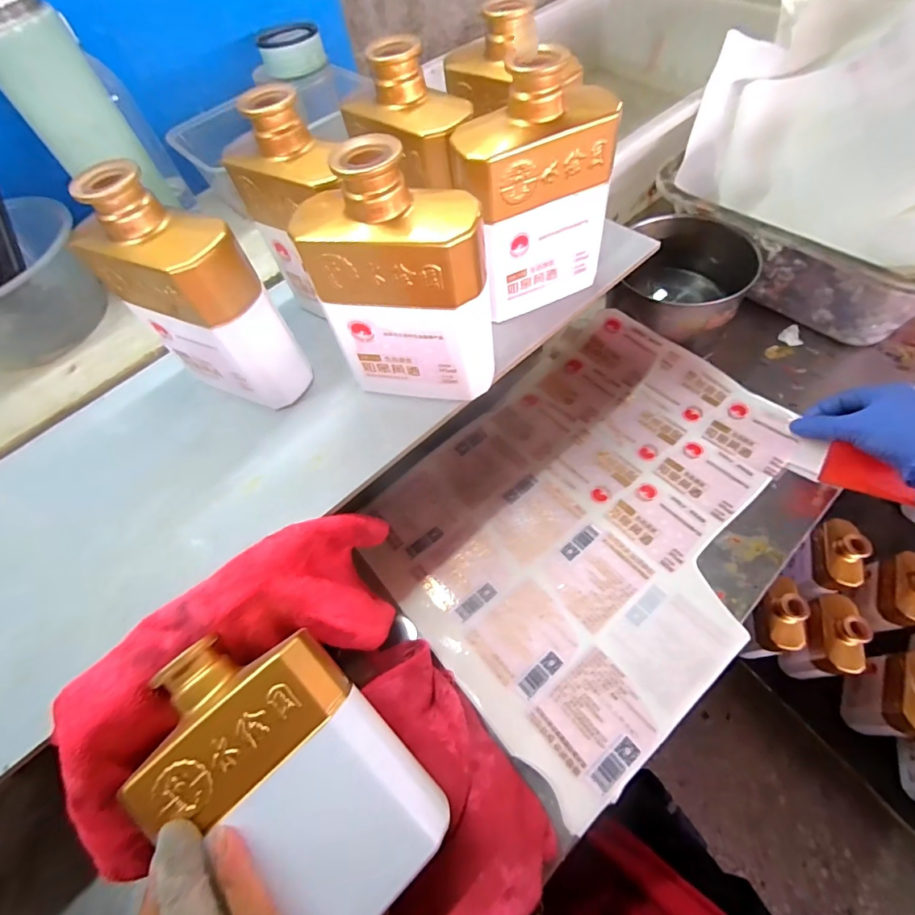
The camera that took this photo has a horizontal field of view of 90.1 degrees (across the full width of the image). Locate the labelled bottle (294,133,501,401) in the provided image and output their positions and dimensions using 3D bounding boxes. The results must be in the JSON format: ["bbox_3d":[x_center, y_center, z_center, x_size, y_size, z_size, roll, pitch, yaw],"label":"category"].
[{"bbox_3d":[-0.036,-0.104,0.295,0.112,0.153,0.045,6,62,8],"label":"labelled bottle"}]

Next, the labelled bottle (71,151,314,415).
[{"bbox_3d":[-0.178,-0.105,0.313,0.104,0.151,0.048,17,64,13],"label":"labelled bottle"}]

